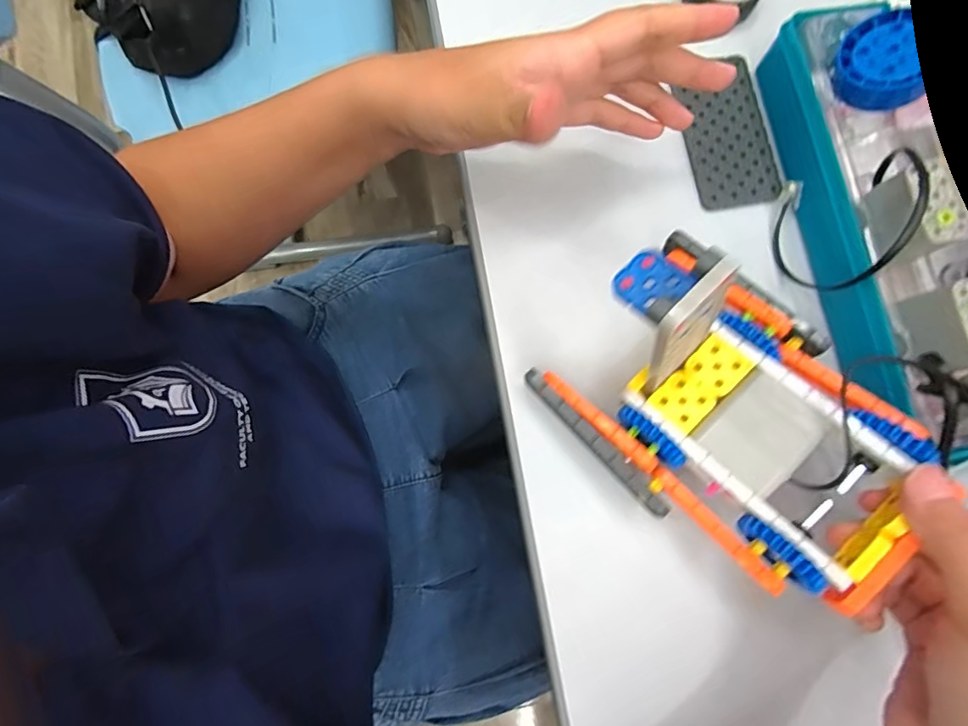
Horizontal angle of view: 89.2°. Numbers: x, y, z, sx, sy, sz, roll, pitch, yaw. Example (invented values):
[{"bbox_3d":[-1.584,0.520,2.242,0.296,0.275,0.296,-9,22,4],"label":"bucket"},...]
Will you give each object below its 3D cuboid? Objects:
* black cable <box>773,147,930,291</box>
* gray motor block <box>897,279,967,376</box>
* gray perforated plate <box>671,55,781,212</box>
[{"bbox_3d":[0.200,-0.080,0.269,0.054,0.066,0.068,-22,81,-5],"label":"black cable"},{"bbox_3d":[0.241,-0.017,0.250,0.024,0.032,0.043,-7,80,-3],"label":"gray motor block"},{"bbox_3d":[0.151,-0.142,0.307,0.050,0.008,0.092,-10,80,-3],"label":"gray perforated plate"}]

